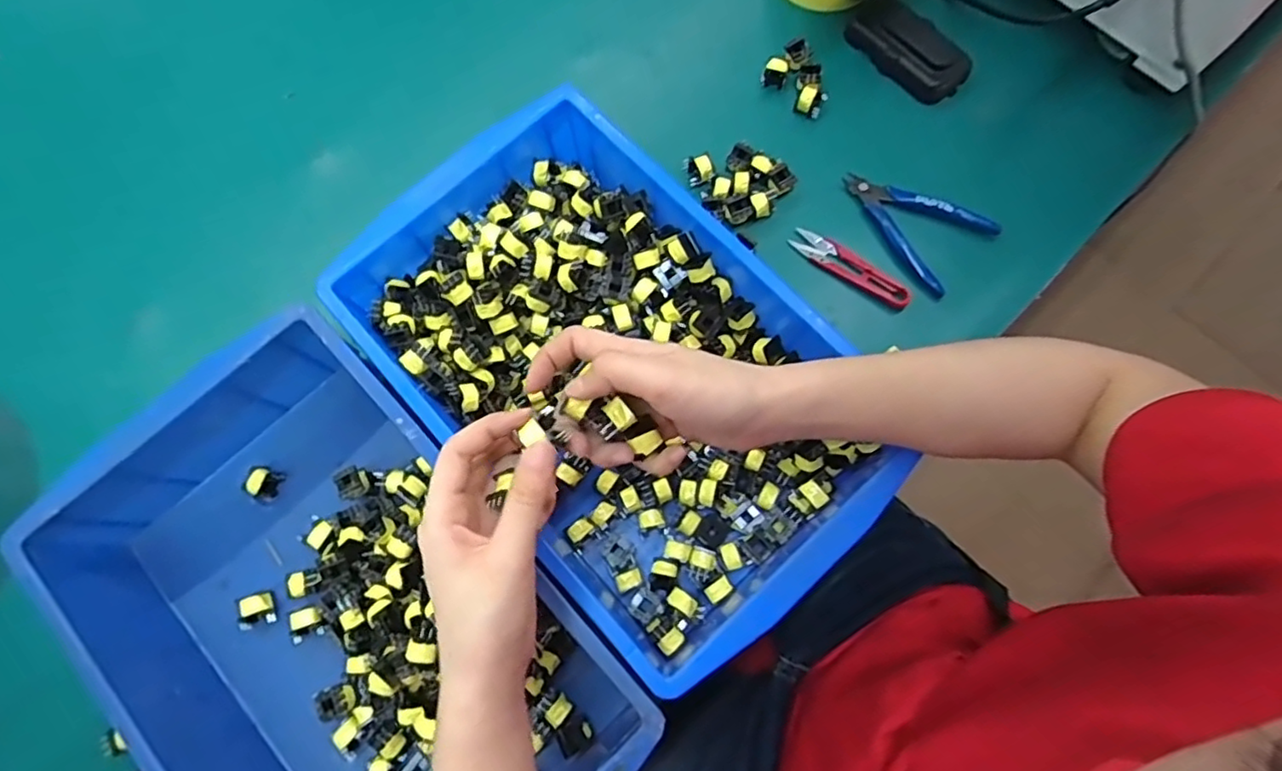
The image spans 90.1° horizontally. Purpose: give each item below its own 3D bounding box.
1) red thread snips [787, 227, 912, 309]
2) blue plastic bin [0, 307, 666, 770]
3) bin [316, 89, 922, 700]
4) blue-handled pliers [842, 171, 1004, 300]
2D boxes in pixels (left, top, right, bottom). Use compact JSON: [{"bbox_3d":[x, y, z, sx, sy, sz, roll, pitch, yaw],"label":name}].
[{"bbox_3d":[0.168,-0.096,0.511,0.102,0.007,0.024,33,80,8],"label":"red thread snips"},{"bbox_3d":[-0.189,0.155,0.426,0.235,0.103,0.367,-42,80,-8],"label":"blue plastic bin"},{"bbox_3d":[-0.012,-0.012,0.452,0.255,0.078,0.389,-42,80,-8],"label":"bin"},{"bbox_3d":[0.216,-0.132,0.519,0.117,0.017,0.071,38,81,9],"label":"blue-handled pliers"}]

